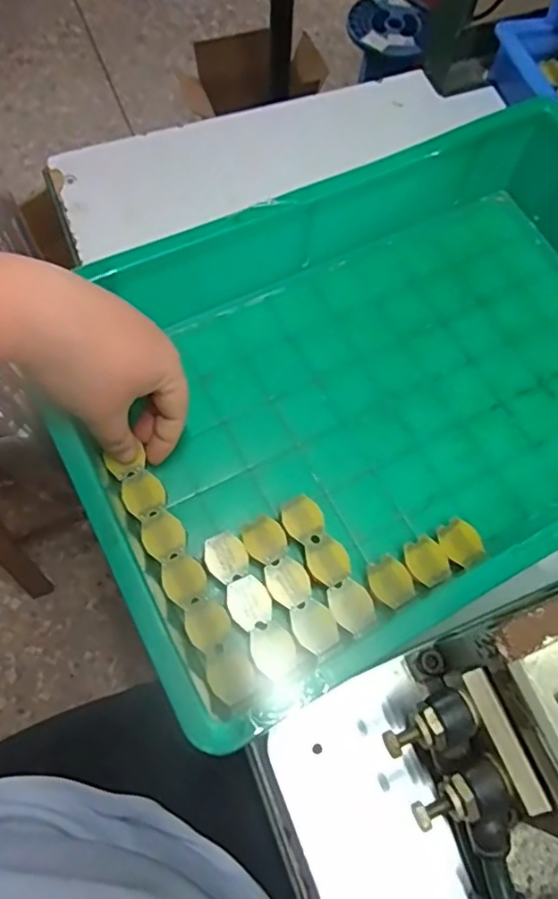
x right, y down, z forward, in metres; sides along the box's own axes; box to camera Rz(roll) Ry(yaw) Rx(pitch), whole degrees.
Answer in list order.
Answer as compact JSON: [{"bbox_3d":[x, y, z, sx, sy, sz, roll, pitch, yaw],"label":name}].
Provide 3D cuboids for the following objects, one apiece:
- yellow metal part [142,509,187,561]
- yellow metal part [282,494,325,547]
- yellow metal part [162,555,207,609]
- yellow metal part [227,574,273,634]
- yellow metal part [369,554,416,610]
[{"bbox_3d":[-0.073,0.053,0.369,0.025,0.004,0.029,-28,72,-13],"label":"yellow metal part"},{"bbox_3d":[0.016,0.046,0.379,0.025,0.004,0.028,-39,80,-13],"label":"yellow metal part"},{"bbox_3d":[-0.058,0.079,0.360,0.025,0.004,0.030,-24,71,-12],"label":"yellow metal part"},{"bbox_3d":[-0.018,0.093,0.358,0.025,0.004,0.031,-24,71,-12],"label":"yellow metal part"},{"bbox_3d":[0.070,0.083,0.369,0.025,0.007,0.029,-31,73,-14],"label":"yellow metal part"}]

